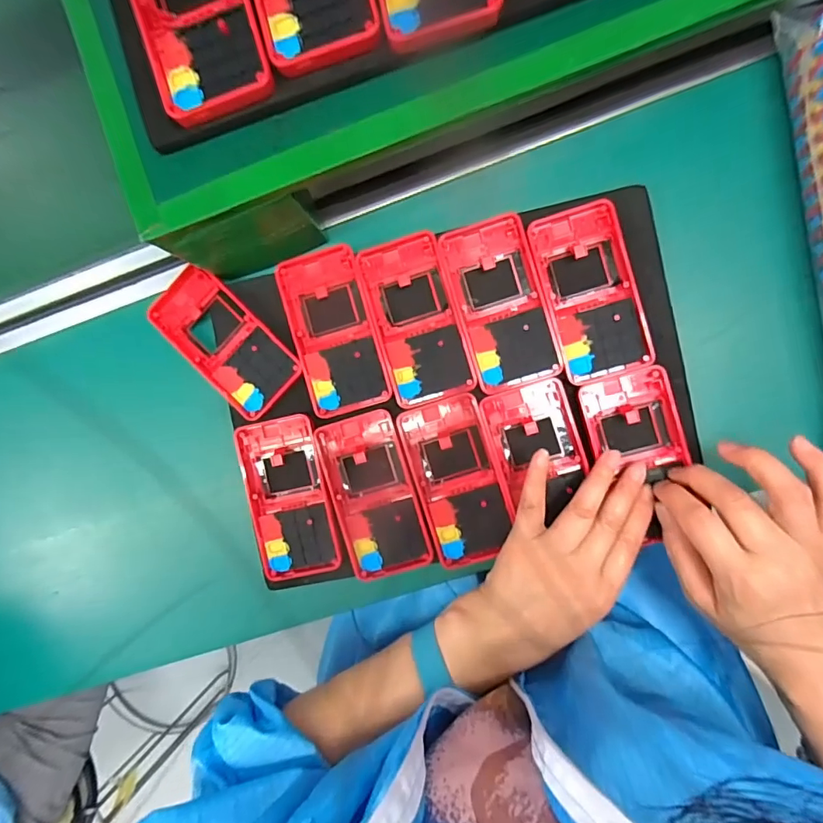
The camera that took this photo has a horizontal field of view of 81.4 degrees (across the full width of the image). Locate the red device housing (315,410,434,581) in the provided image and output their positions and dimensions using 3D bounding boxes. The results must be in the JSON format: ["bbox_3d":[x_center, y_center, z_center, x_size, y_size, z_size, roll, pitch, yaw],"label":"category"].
[{"bbox_3d":[-0.028,0.063,0.366,0.062,0.015,0.121,-16,89,7],"label":"red device housing"}]

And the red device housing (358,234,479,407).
[{"bbox_3d":[0.004,-0.068,0.359,0.061,0.014,0.121,-15,89,7],"label":"red device housing"}]

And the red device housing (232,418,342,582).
[{"bbox_3d":[-0.094,0.067,0.374,0.061,0.017,0.123,-13,89,7],"label":"red device housing"}]

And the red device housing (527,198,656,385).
[{"bbox_3d":[0.129,-0.086,0.350,0.062,0.020,0.123,-15,89,7],"label":"red device housing"}]

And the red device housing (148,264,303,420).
[{"bbox_3d":[-0.147,-0.055,0.374,0.124,0.010,0.062,44,96,5],"label":"red device housing"}]

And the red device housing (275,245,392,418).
[{"bbox_3d":[-0.058,-0.061,0.367,0.061,0.017,0.123,-16,89,7],"label":"red device housing"}]

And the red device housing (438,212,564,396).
[{"bbox_3d":[0.066,-0.079,0.352,0.062,0.015,0.122,-16,89,7],"label":"red device housing"}]

